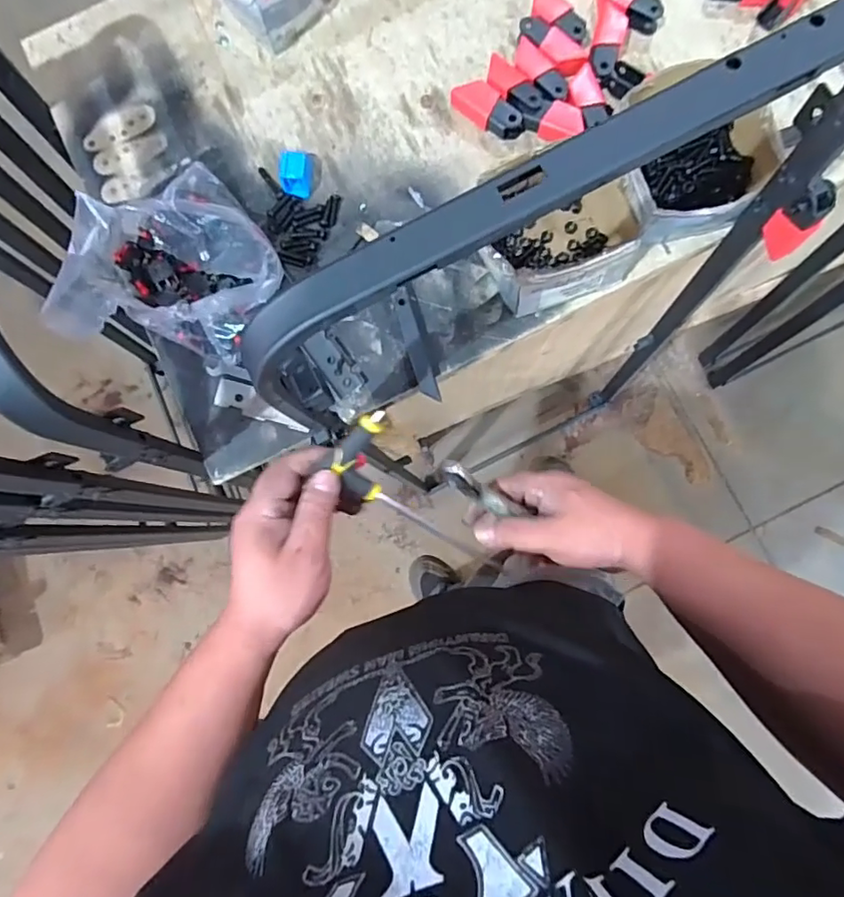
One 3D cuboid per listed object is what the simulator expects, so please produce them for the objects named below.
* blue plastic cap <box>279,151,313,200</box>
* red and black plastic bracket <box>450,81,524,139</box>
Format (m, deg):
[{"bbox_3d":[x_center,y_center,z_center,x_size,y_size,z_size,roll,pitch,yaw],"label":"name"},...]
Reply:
[{"bbox_3d":[-0.147,-0.320,0.655,0.031,0.039,0.039,7,86,5],"label":"blue plastic cap"},{"bbox_3d":[0.078,-0.392,0.651,0.091,0.026,0.036,43,90,6],"label":"red and black plastic bracket"}]

